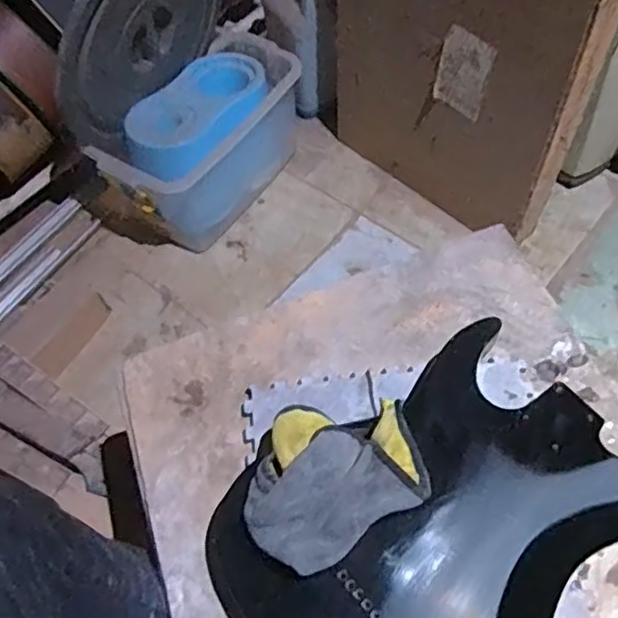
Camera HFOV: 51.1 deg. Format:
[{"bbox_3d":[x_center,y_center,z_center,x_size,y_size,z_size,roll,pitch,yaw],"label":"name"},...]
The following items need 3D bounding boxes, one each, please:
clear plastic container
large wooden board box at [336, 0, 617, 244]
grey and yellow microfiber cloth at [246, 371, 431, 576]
[{"bbox_3d":[-0.194,-0.352,1.357,0.212,0.228,0.462,31,66,20],"label":"clear plastic container"},{"bbox_3d":[0.245,-0.470,1.115,0.079,0.678,0.511,-34,61,-21],"label":"large wooden board box"},{"bbox_3d":[0.019,0.147,0.593,0.174,0.037,0.140,-30,61,-14],"label":"grey and yellow microfiber cloth"}]

